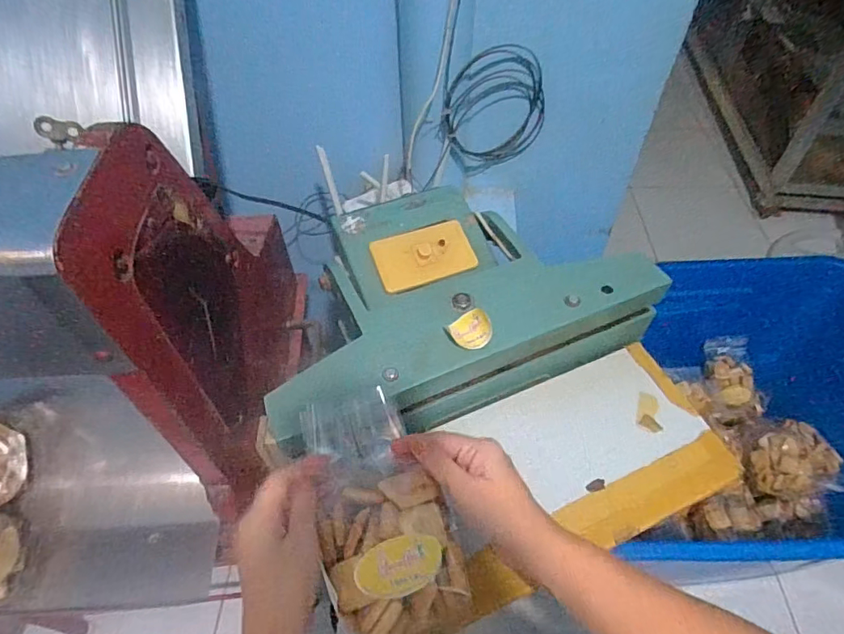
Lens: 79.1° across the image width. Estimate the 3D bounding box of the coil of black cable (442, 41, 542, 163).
[{"bbox_3d":[0.121,-0.348,0.862,0.183,0.188,0.026,-17,54,-13],"label":"coil of black cable"}]

